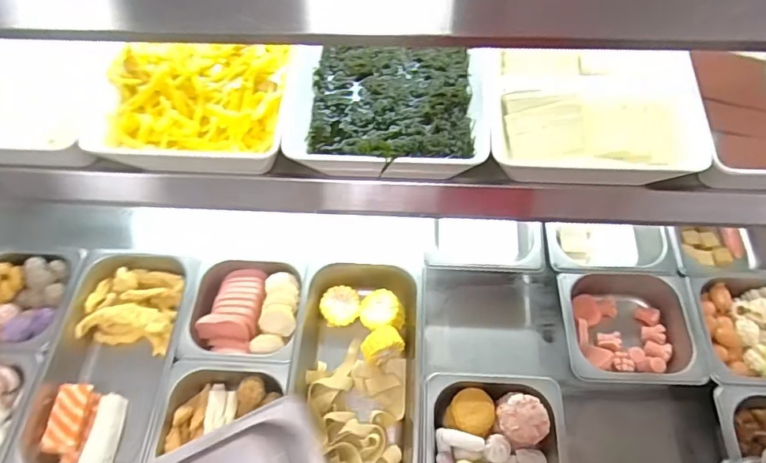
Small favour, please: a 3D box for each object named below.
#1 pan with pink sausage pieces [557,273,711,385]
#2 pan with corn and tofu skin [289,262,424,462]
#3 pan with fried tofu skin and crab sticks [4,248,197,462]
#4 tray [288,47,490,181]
[{"bbox_3d":[0.340,0.141,0.725,0.177,0.087,0.167,0,60,1],"label":"pan with pink sausage pieces"},{"bbox_3d":[-0.030,0.197,0.691,0.167,0.074,0.321,0,60,2],"label":"pan with corn and tofu skin"},{"bbox_3d":[-0.374,0.183,0.718,0.178,0.070,0.329,1,60,3],"label":"pan with fried tofu skin and crab sticks"},{"bbox_3d":[0.009,-0.143,0.546,0.206,0.052,0.218,5,60,4],"label":"tray"}]

